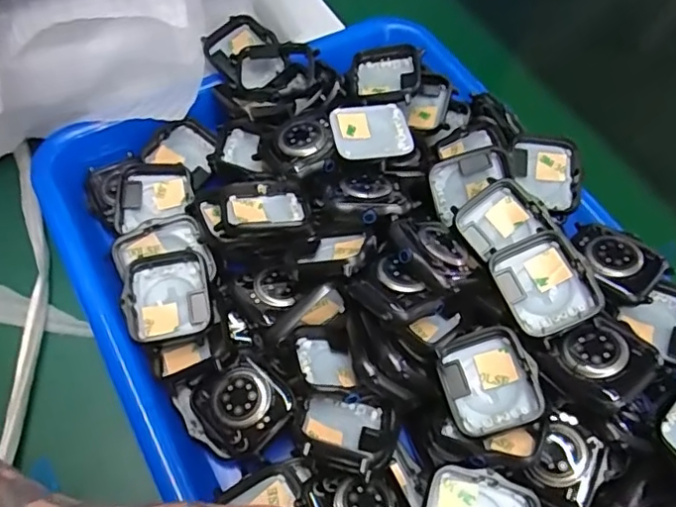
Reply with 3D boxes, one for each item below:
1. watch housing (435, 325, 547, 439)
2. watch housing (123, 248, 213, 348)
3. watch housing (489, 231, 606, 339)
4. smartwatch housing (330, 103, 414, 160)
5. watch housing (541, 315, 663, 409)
[{"bbox_3d":[0.063,0.053,0.240,0.036,0.010,0.041,-20,58,5],"label":"watch housing"},{"bbox_3d":[-0.079,0.022,0.265,0.038,0.014,0.041,-13,62,-11],"label":"watch housing"},{"bbox_3d":[0.090,0.013,0.249,0.036,0.008,0.042,-26,67,8],"label":"watch housing"},{"bbox_3d":[0.017,-0.062,0.290,0.039,0.006,0.031,-8,61,-8],"label":"smartwatch housing"},{"bbox_3d":[0.107,0.042,0.232,0.036,0.009,0.036,-38,47,-9],"label":"watch housing"}]

